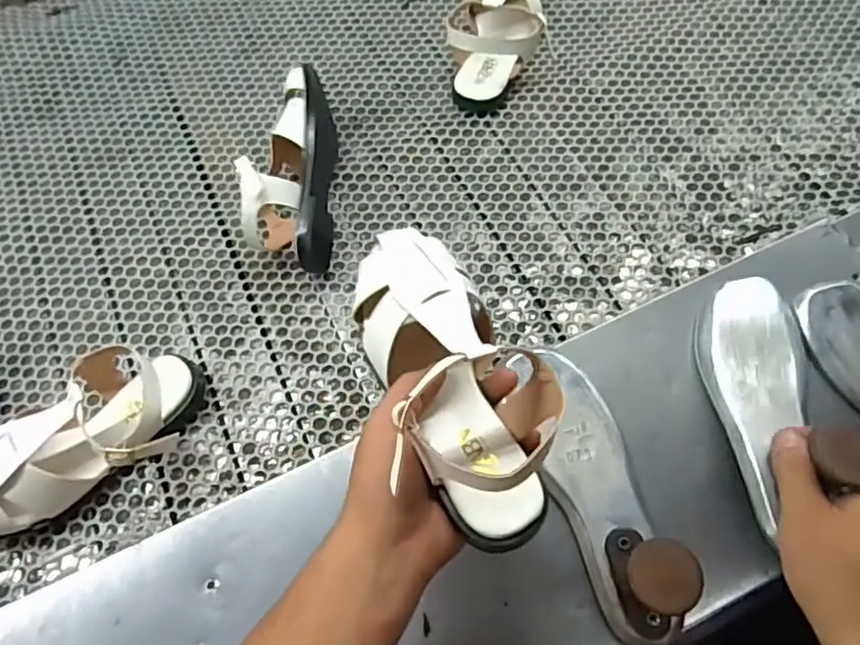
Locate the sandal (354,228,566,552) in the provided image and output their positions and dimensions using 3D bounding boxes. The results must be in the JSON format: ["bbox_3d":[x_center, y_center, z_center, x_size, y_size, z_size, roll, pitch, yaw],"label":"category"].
[{"bbox_3d":[0.015,0.025,0.411,0.093,0.072,0.230,-23,68,-8],"label":"sandal"}]

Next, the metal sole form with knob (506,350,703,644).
[{"bbox_3d":[0.132,0.111,0.468,0.069,0.092,0.233,-13,60,-1],"label":"metal sole form with knob"}]

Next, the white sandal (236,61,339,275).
[{"bbox_3d":[-0.143,-0.169,0.654,0.070,0.104,0.206,-1,62,4],"label":"white sandal"}]

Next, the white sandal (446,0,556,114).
[{"bbox_3d":[0.086,-0.369,0.755,0.121,0.074,0.232,4,62,6],"label":"white sandal"}]

